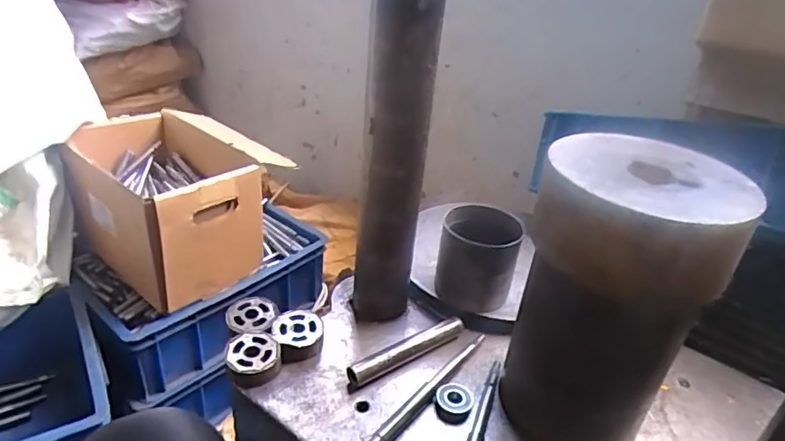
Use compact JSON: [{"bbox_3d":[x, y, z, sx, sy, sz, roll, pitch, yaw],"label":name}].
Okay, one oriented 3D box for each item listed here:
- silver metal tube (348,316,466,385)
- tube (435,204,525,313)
[{"bbox_3d":[0.018,0.132,0.548,0.142,0.017,0.017,-17,37,-34],"label":"silver metal tube"},{"bbox_3d":[0.099,0.047,0.609,0.089,0.103,0.093,13,31,11],"label":"tube"}]

